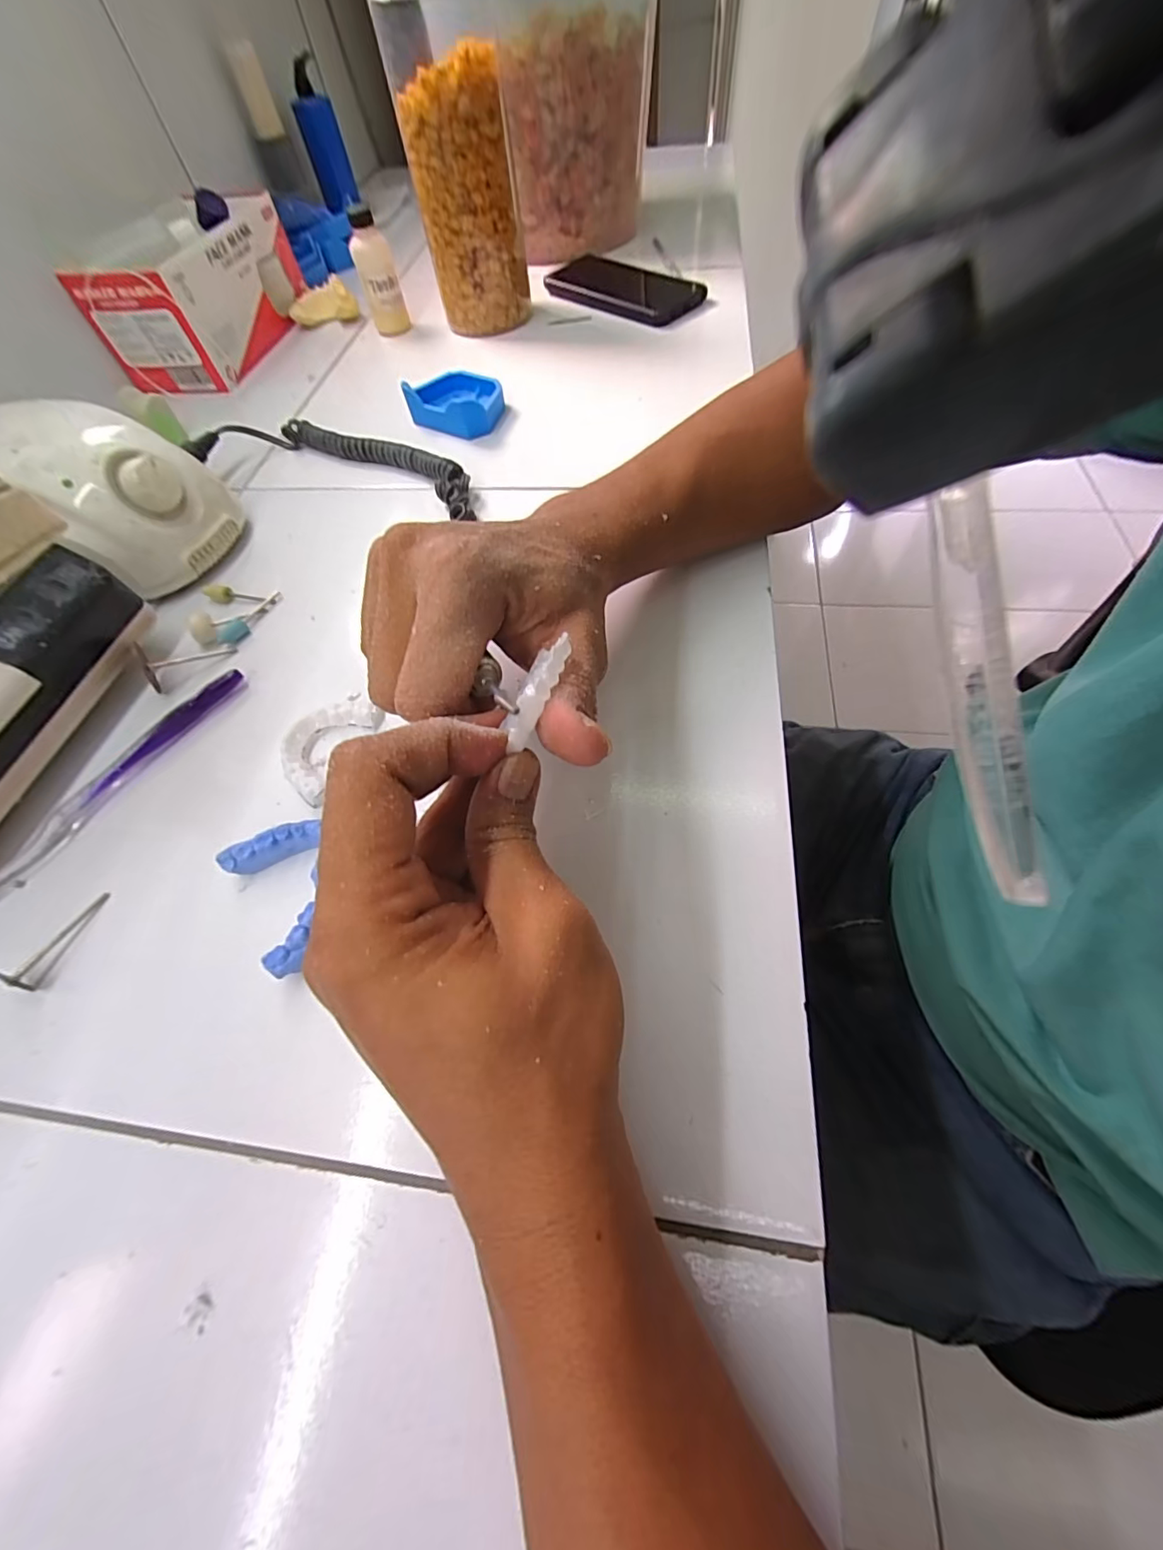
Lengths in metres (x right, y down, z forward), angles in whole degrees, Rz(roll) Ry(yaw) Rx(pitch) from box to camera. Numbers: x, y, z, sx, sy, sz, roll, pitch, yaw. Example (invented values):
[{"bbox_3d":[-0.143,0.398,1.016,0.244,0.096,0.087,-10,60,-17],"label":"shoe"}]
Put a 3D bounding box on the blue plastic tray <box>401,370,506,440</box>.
[{"bbox_3d":[-0.100,-0.309,0.411,0.075,0.026,0.061,25,67,17],"label":"blue plastic tray"}]

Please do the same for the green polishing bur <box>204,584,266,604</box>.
[{"bbox_3d":[-0.227,-0.118,0.323,0.042,0.007,0.009,12,63,9],"label":"green polishing bur"}]

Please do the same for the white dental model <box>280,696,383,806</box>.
[{"bbox_3d":[-0.135,-0.015,0.263,0.039,0.014,0.062,19,65,15],"label":"white dental model"}]

